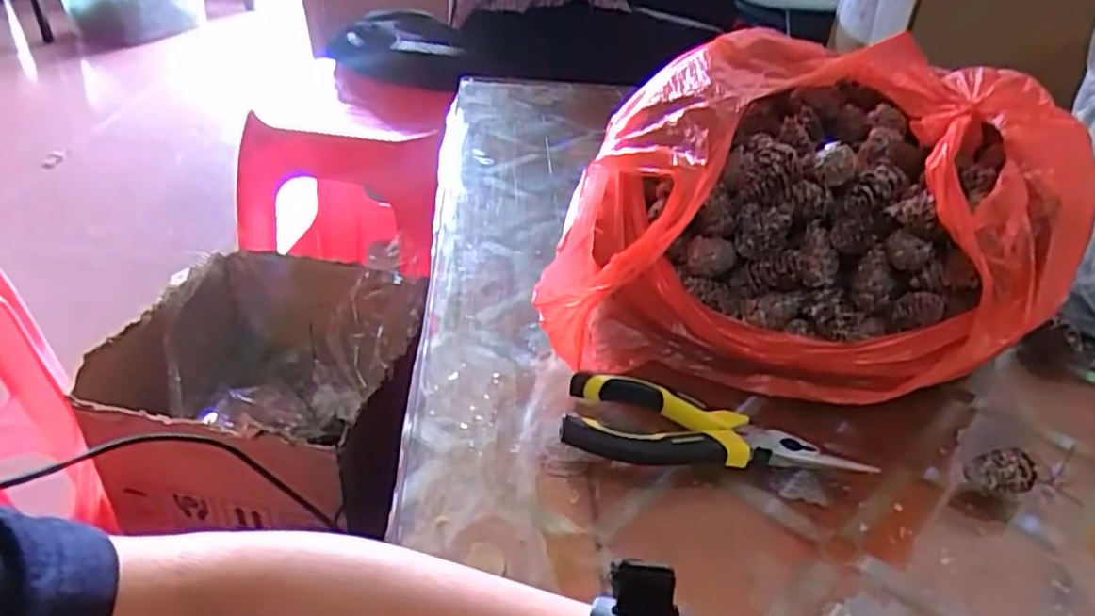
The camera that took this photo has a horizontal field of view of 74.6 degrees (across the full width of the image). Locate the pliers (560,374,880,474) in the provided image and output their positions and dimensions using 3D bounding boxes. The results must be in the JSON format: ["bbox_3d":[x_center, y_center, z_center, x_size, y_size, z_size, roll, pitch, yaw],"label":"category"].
[{"bbox_3d":[0.086,0.068,0.383,0.152,0.021,0.047,9,35,7],"label":"pliers"}]

